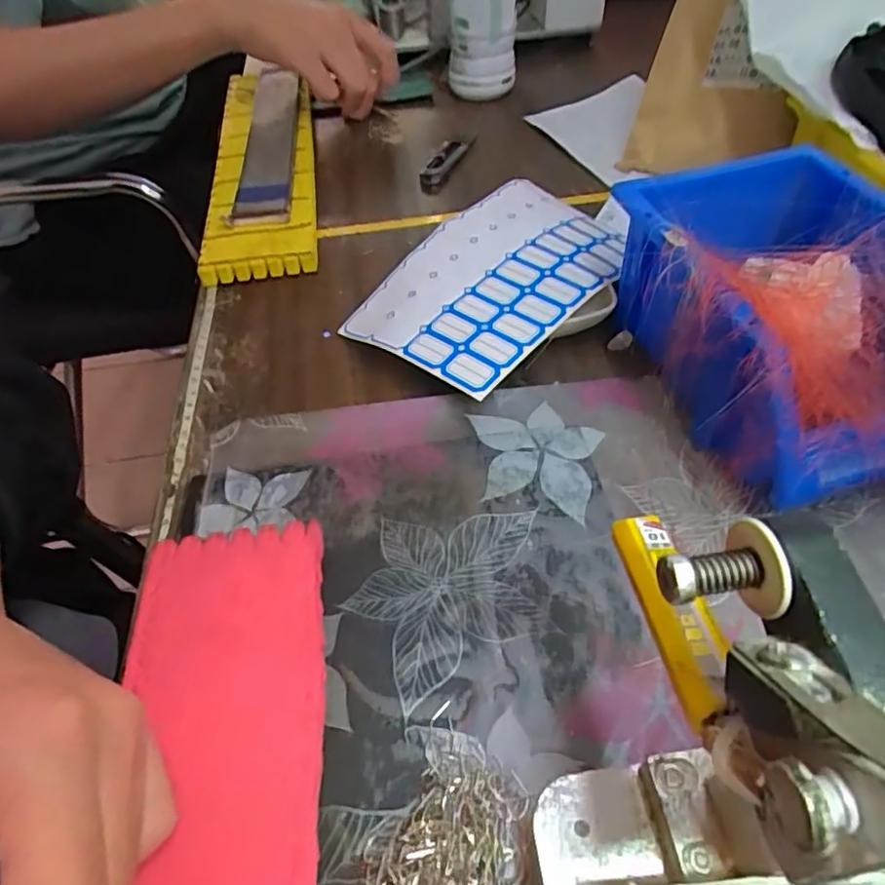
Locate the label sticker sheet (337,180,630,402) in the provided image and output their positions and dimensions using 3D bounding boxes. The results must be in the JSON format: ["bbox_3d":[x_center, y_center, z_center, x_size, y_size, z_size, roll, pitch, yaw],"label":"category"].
[{"bbox_3d":[0.049,-0.110,0.384,0.117,0.032,0.215,33,59,29],"label":"label sticker sheet"}]

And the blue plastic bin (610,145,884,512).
[{"bbox_3d":[0.161,-0.059,0.295,0.140,0.082,0.176,-13,49,-6],"label":"blue plastic bin"}]

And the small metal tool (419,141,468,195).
[{"bbox_3d":[0.000,-0.234,0.512,0.022,0.015,0.068,13,51,16],"label":"small metal tool"}]

